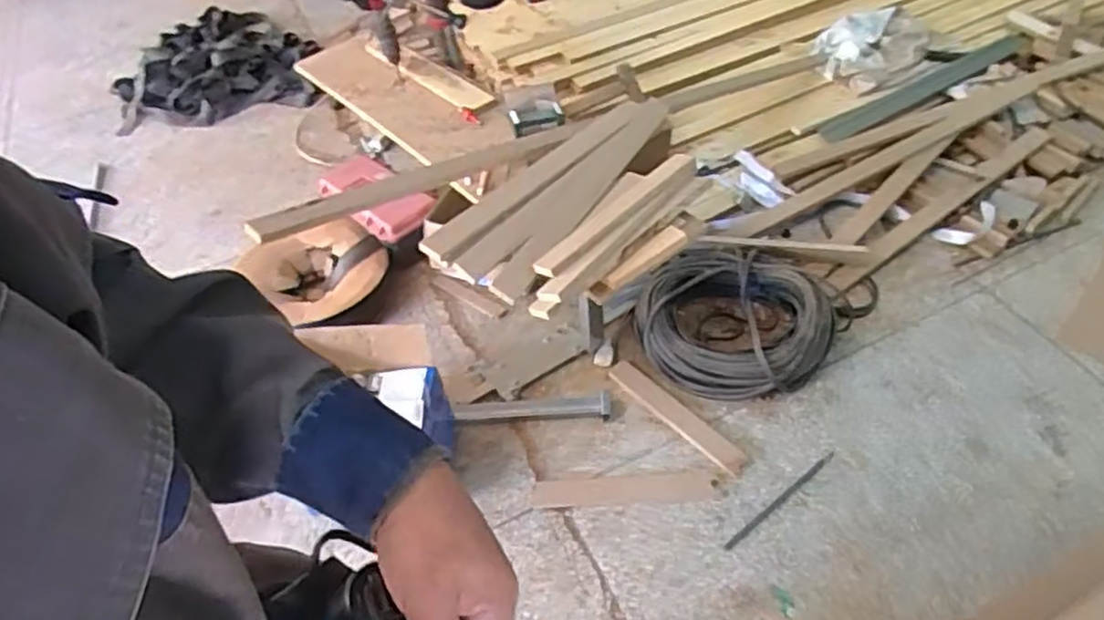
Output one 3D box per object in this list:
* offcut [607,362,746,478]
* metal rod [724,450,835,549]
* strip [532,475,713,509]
[{"bbox_3d":[0.287,0.245,1.658,0.065,0.021,0.384,-35,53,-23],"label":"offcut"},{"bbox_3d":[0.481,0.393,1.500,0.328,0.010,0.017,-32,52,-21],"label":"metal rod"},{"bbox_3d":[0.149,0.388,1.539,0.377,0.009,0.063,-3,48,4],"label":"strip"}]

